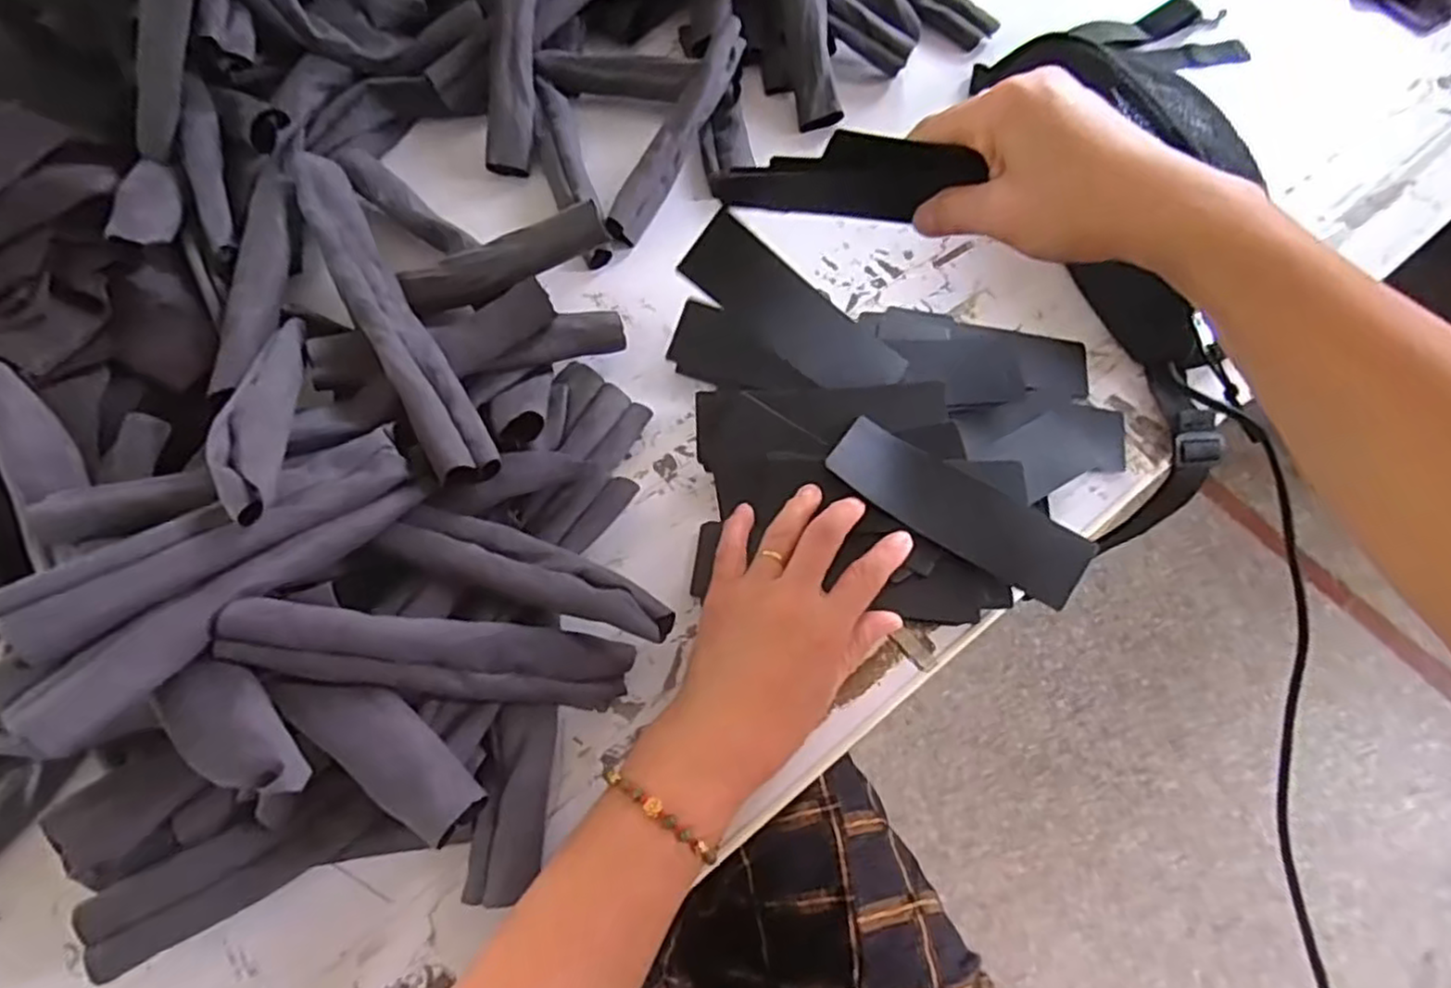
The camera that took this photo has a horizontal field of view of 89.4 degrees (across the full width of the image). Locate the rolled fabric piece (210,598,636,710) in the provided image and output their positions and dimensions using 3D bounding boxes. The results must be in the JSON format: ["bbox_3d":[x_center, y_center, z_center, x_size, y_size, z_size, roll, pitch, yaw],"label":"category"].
[{"bbox_3d":[-0.135,0.078,0.352,0.184,0.022,0.032,13,65,-24],"label":"rolled fabric piece"}]

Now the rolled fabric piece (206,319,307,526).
[{"bbox_3d":[-0.240,-0.046,0.381,0.025,0.022,0.173,-15,45,-6],"label":"rolled fabric piece"}]

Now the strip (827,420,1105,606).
[{"bbox_3d":[0.127,0.006,0.404,0.145,0.025,0.044,35,71,16],"label":"strip"}]

